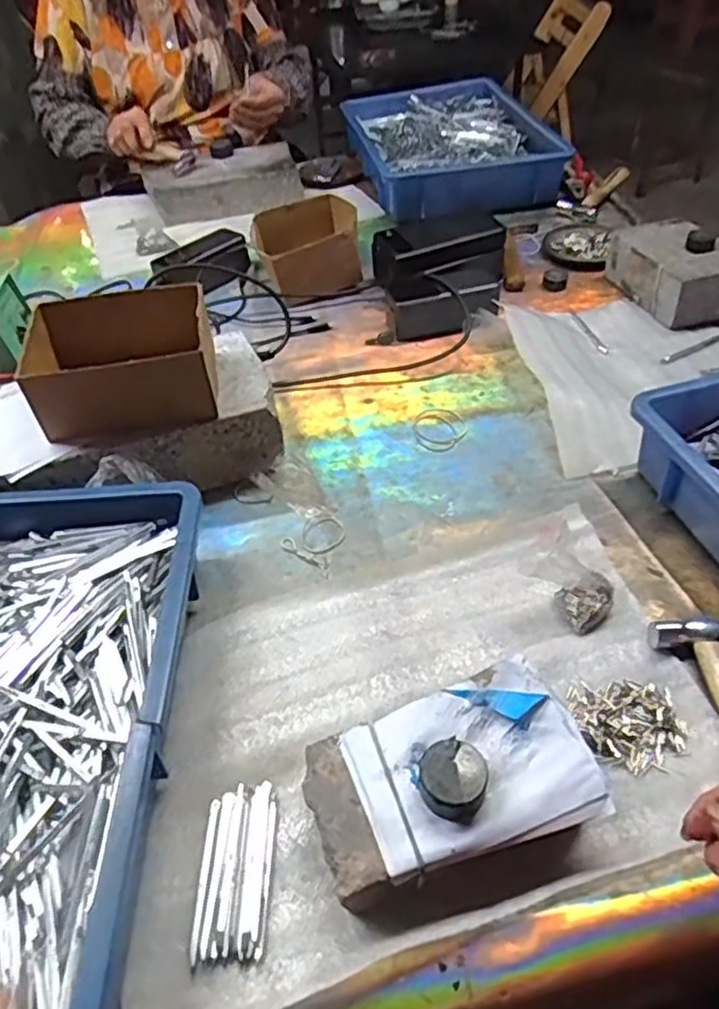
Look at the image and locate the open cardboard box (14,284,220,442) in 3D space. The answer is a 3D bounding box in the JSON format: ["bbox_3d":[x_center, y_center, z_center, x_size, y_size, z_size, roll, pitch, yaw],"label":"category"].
[{"bbox_3d":[-0.208,-0.128,0.613,0.144,0.069,0.116,-9,45,-4],"label":"open cardboard box"}]

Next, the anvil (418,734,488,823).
[{"bbox_3d":[0.054,0.159,0.398,0.038,0.022,0.038,-3,45,3],"label":"anvil"}]

